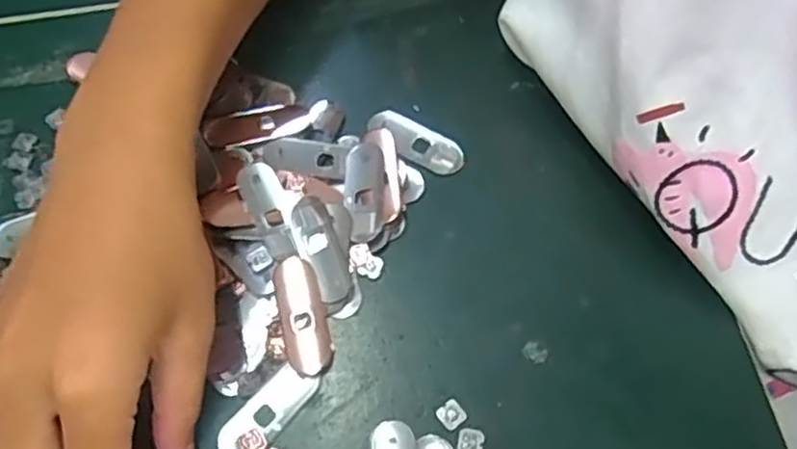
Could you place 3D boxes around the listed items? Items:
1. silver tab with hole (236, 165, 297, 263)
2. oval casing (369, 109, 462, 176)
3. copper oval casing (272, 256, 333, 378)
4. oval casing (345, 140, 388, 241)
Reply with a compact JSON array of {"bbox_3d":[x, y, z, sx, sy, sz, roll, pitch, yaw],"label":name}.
[{"bbox_3d":[-0.058,-0.006,0.315,0.017,0.006,0.045,-22,68,-9],"label":"silver tab with hole"},{"bbox_3d":[0.008,-0.041,0.337,0.049,0.004,0.019,28,69,12],"label":"oval casing"},{"bbox_3d":[-0.041,0.038,0.298,0.019,0.004,0.050,-15,67,-6],"label":"copper oval casing"},{"bbox_3d":[-0.015,-0.015,0.323,0.019,0.005,0.050,0,66,1],"label":"oval casing"}]

